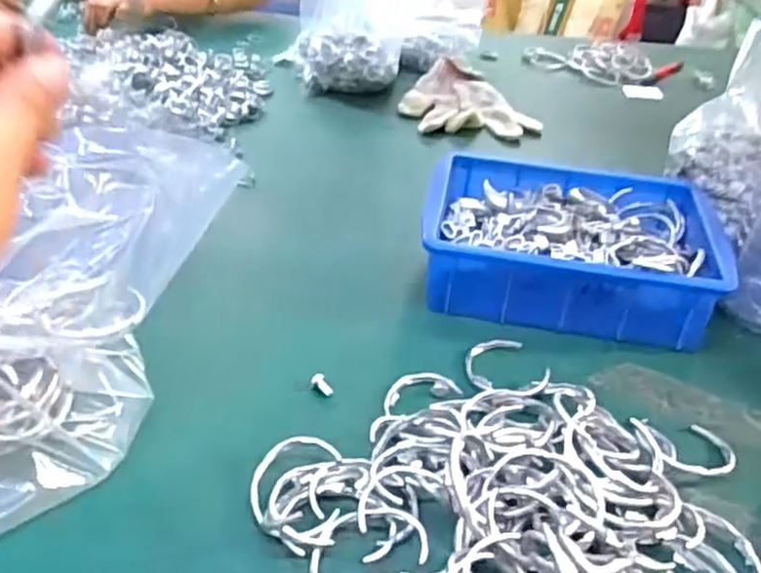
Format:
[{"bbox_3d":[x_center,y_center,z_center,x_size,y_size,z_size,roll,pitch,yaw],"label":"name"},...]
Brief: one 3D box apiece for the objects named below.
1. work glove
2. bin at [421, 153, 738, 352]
[{"bbox_3d":[0.114,-0.246,0.973,0.169,0.045,0.179,4,35,-3],"label":"work glove"},{"bbox_3d":[0.161,-0.038,0.651,0.241,0.080,0.179,10,35,5],"label":"bin"}]

